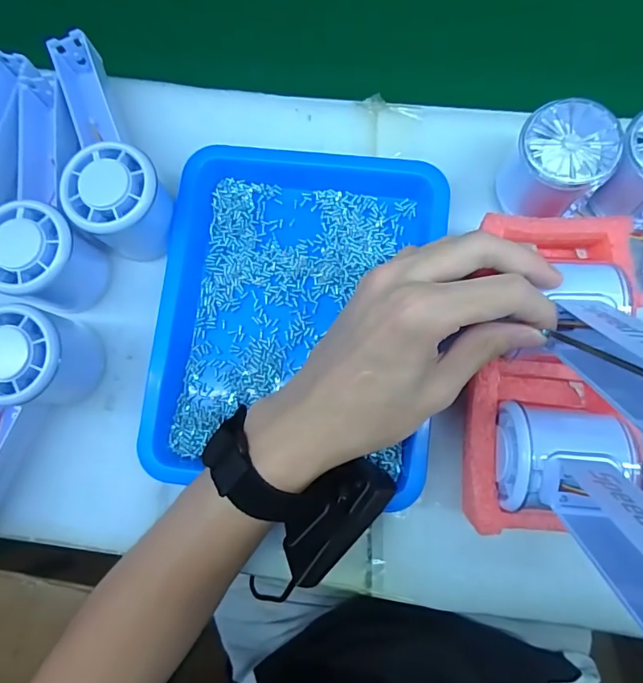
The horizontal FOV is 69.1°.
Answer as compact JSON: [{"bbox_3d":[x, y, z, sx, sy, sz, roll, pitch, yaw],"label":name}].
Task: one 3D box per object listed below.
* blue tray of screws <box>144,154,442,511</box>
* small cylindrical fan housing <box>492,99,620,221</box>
[{"bbox_3d":[-0.015,-0.022,0.304,0.172,0.024,0.225,6,82,5],"label":"blue tray of screws"},{"bbox_3d":[0.144,-0.109,0.291,0.053,0.053,0.052,-1,81,4],"label":"small cylindrical fan housing"}]

